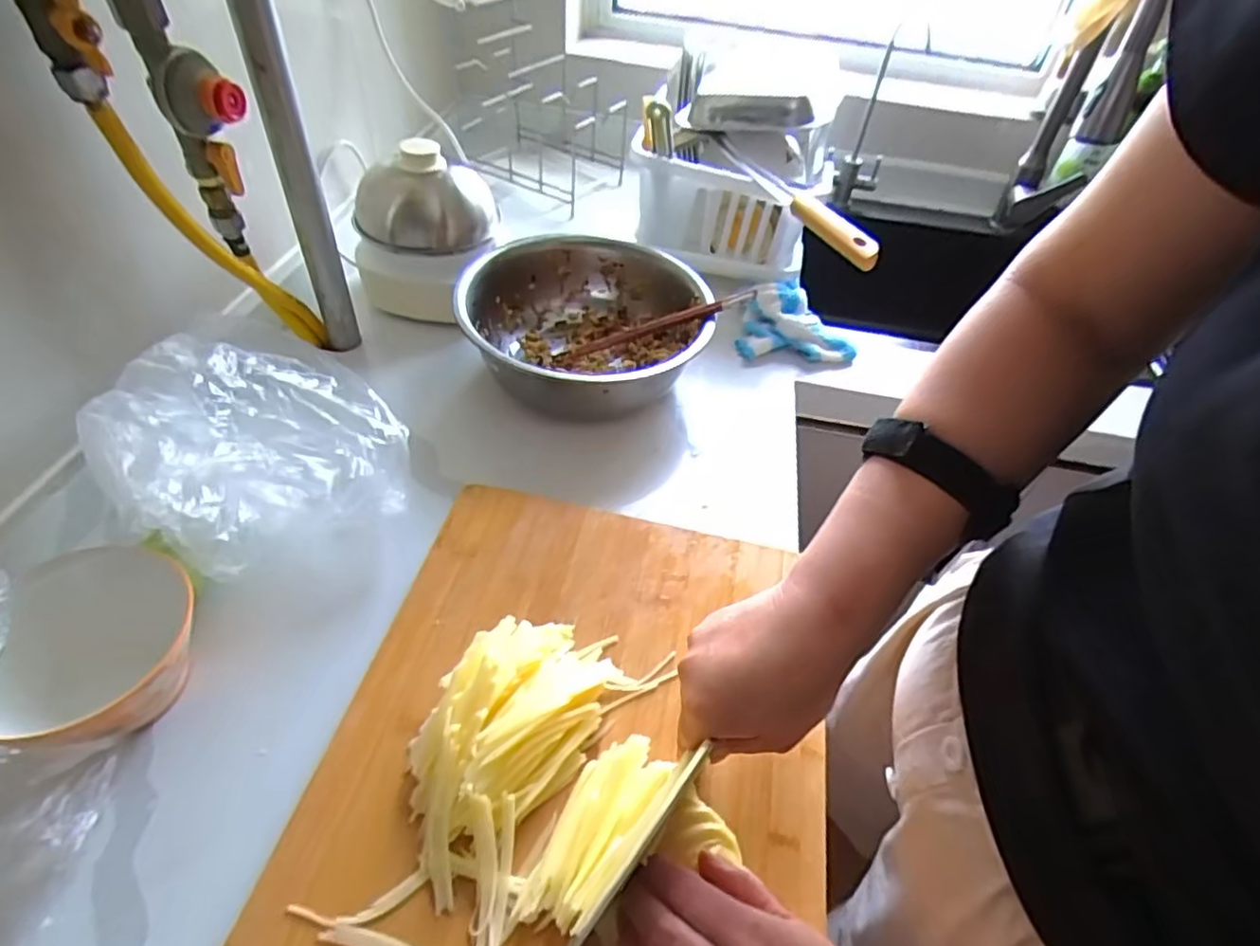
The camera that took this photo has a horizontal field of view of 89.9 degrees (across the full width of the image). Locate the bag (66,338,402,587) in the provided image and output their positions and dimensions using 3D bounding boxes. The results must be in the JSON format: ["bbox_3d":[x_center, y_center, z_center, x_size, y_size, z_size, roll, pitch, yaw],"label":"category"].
[{"bbox_3d":[-0.298,-0.032,0.489,0.176,0.102,0.208,-32,59,-30],"label":"bag"}]

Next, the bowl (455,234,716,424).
[{"bbox_3d":[-0.048,-0.151,0.686,0.247,0.100,0.262,4,48,-4],"label":"bowl"}]

